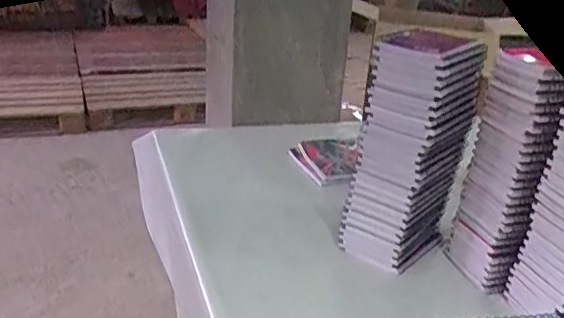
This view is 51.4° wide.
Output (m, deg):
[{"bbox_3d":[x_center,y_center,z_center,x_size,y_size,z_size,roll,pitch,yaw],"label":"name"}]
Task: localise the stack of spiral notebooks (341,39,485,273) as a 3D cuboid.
[{"bbox_3d":[0.162,-0.014,0.728,0.094,0.278,0.121,22,29,38],"label":"stack of spiral notebooks"}]

